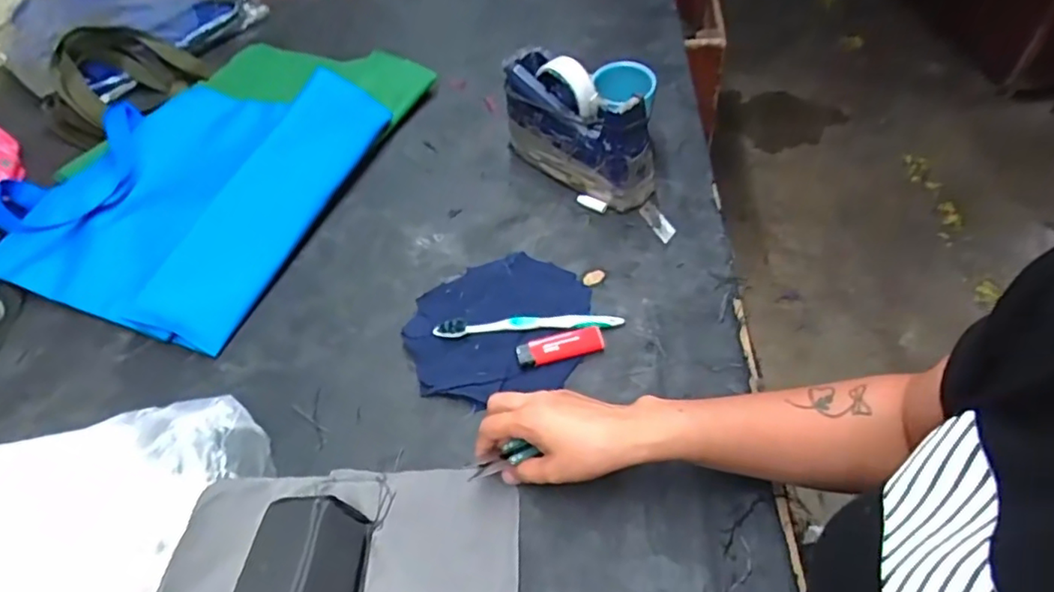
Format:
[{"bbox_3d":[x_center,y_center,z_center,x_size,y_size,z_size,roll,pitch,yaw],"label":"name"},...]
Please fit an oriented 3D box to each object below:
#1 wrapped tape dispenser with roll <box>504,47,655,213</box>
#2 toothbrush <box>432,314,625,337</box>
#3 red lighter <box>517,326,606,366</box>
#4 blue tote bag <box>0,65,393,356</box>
[{"bbox_3d":[0.054,-0.189,0.670,0.205,0.112,0.064,36,62,28],"label":"wrapped tape dispenser with roll"},{"bbox_3d":[0.001,0.026,0.561,0.178,0.014,0.018,-5,49,4],"label":"toothbrush"},{"bbox_3d":[0.031,0.045,0.543,0.080,0.015,0.026,-15,49,-5],"label":"red lighter"},{"bbox_3d":[-0.422,-0.146,0.724,0.377,0.067,0.385,15,58,16],"label":"blue tote bag"}]

